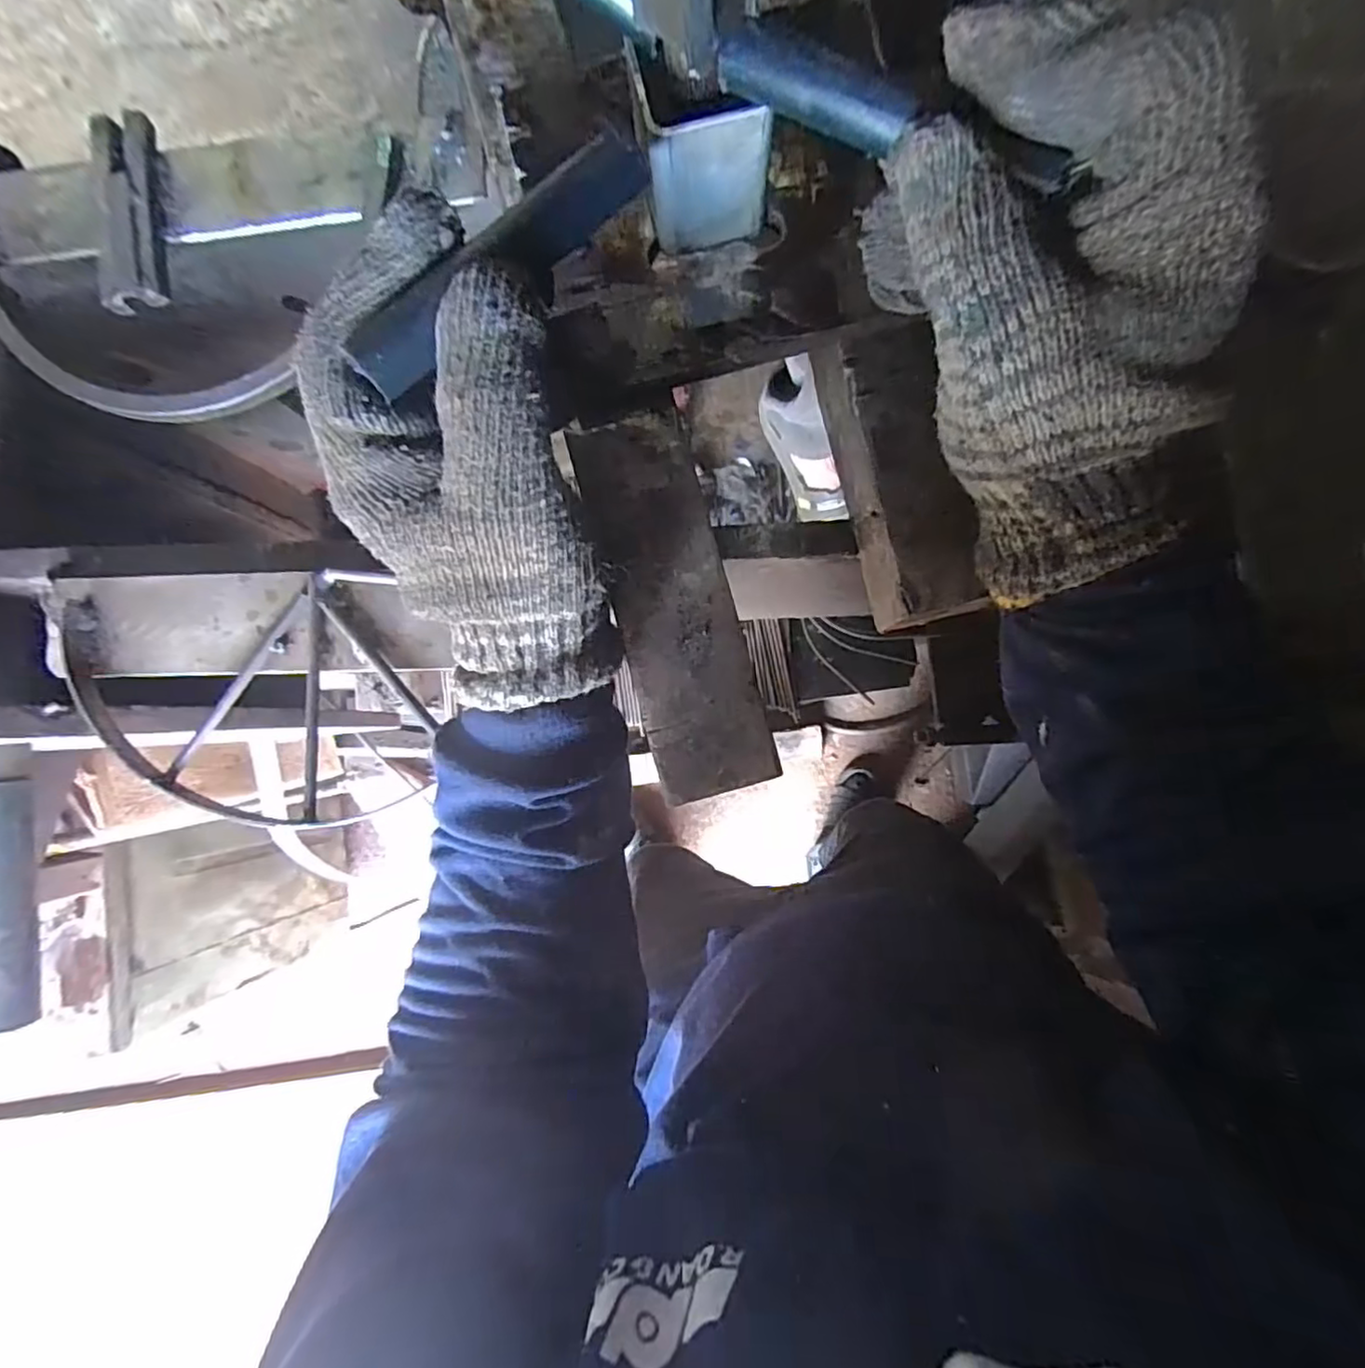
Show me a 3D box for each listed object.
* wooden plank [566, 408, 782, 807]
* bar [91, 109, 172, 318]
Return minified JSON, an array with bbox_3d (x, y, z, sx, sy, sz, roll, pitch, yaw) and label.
[{"bbox_3d":[-0.004,-0.033,0.261,0.047,0.005,0.157,-16,86,3],"label":"wooden plank"},{"bbox_3d":[-0.280,-0.238,0.322,0.029,0.014,0.098,-4,87,4],"label":"bar"}]

